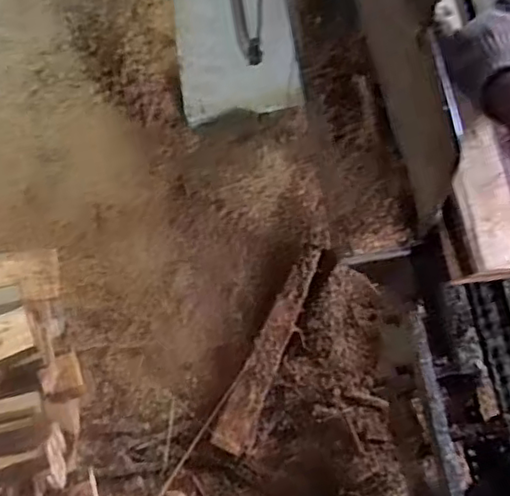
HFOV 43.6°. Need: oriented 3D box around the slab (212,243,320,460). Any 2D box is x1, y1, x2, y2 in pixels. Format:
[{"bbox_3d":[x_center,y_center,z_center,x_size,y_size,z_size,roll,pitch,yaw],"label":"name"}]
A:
[{"bbox_3d":[0.045,0.224,1.433,0.088,0.043,0.488,25,73,6],"label":"slab"}]

